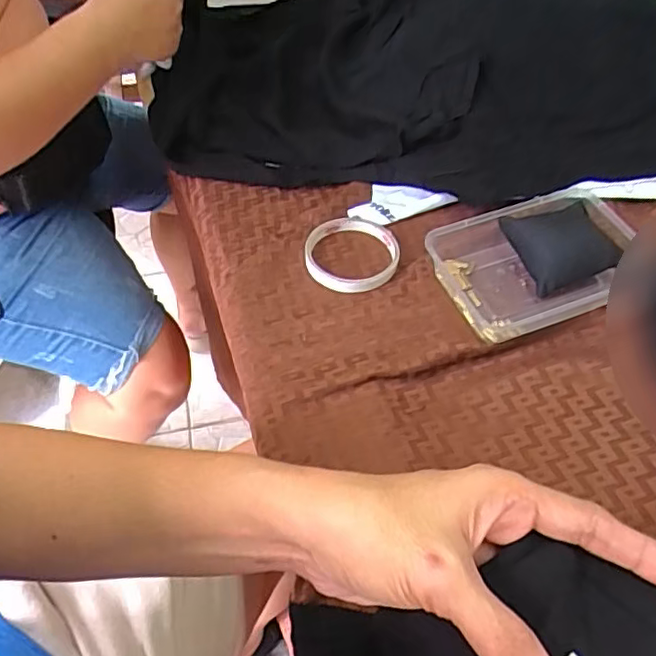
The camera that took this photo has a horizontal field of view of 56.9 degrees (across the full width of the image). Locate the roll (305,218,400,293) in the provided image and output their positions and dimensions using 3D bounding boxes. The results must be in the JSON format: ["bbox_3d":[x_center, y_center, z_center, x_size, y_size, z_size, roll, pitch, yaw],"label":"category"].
[{"bbox_3d":[0.022,-0.070,0.545,0.083,0.012,0.087,1,54,-2],"label":"roll"}]

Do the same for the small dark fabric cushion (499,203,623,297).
[{"bbox_3d":[0.199,-0.074,0.533,0.077,0.043,0.084,-18,57,-15],"label":"small dark fabric cushion"}]

